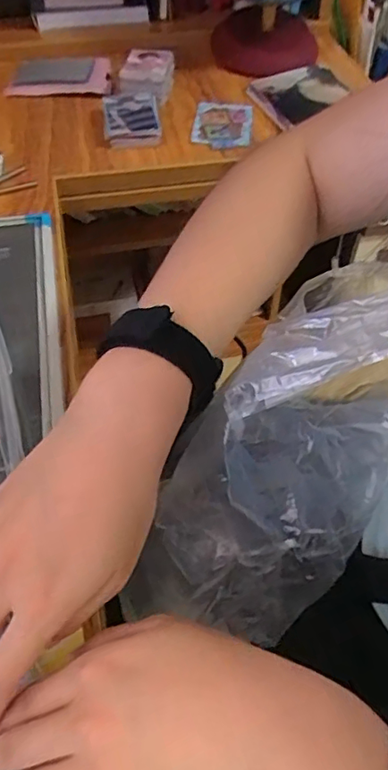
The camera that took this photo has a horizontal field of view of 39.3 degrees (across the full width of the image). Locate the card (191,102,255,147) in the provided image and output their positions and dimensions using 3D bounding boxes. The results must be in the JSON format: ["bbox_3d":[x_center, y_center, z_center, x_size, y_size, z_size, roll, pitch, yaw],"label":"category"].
[{"bbox_3d":[0.037,-0.331,0.689,0.071,0.004,0.113,8,53,0],"label":"card"}]

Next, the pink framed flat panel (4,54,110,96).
[{"bbox_3d":[-0.183,-0.426,0.747,0.132,0.018,0.097,-2,51,-2],"label":"pink framed flat panel"}]

